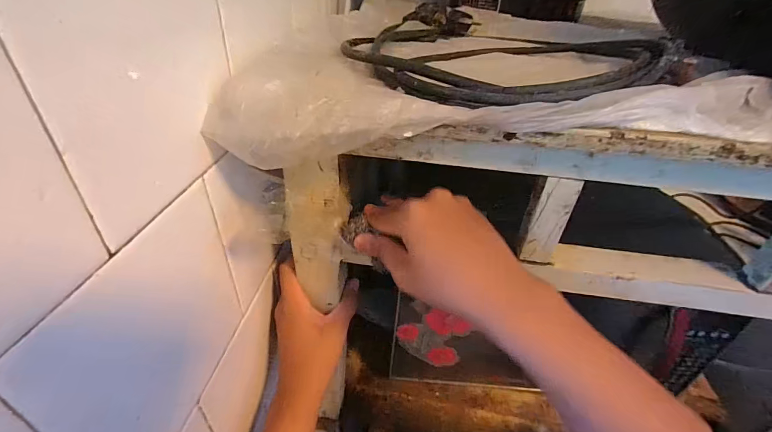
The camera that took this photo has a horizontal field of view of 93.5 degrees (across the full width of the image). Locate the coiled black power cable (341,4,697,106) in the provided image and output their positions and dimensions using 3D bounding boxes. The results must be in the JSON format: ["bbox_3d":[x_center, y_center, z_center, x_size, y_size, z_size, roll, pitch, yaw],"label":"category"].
[{"bbox_3d":[0.086,-0.170,0.348,0.230,0.032,0.324,-10,38,-17],"label":"coiled black power cable"}]

